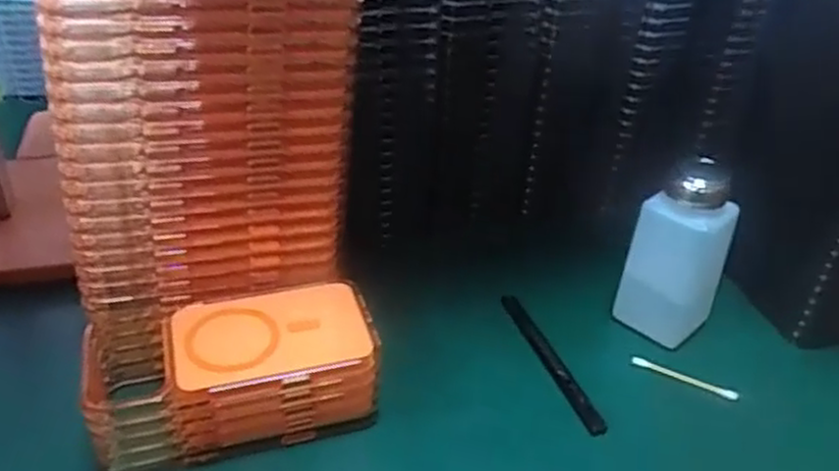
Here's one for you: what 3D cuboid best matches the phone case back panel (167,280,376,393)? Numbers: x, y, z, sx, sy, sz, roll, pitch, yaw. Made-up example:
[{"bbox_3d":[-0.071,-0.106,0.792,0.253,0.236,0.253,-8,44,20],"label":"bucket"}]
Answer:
[{"bbox_3d":[-0.088,0.060,0.456,0.116,0.008,0.073,-9,39,-15],"label":"phone case back panel"}]

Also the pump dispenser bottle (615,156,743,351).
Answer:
[{"bbox_3d":[0.181,0.010,0.527,0.059,0.134,0.050,25,41,28],"label":"pump dispenser bottle"}]

